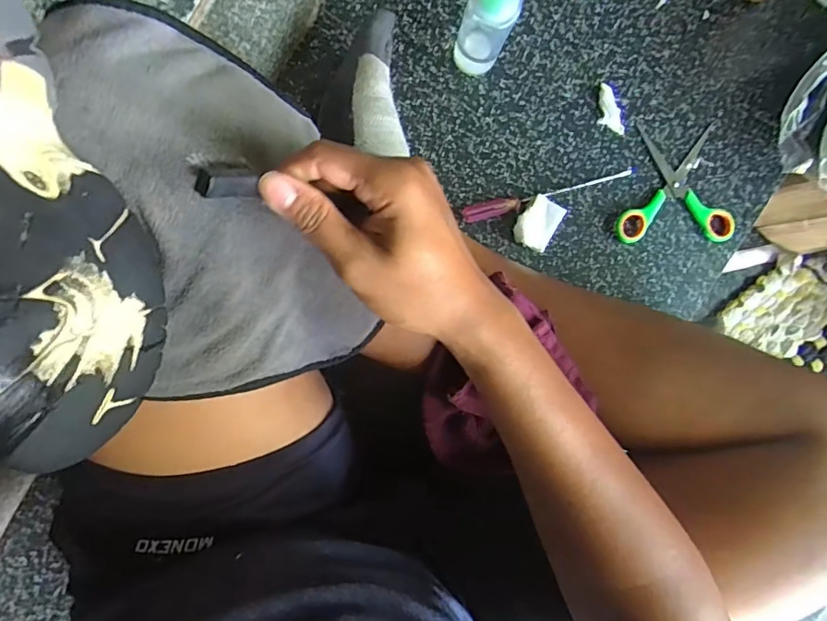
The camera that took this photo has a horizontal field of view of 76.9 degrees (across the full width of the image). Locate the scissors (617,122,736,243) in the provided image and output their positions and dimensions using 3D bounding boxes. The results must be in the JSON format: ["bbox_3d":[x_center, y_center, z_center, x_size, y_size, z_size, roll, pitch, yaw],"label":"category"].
[{"bbox_3d":[0.275,-0.130,0.540,0.116,0.013,0.120,3,95,-3],"label":"scissors"}]

